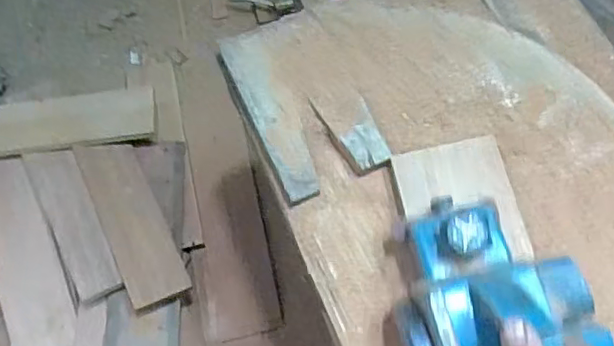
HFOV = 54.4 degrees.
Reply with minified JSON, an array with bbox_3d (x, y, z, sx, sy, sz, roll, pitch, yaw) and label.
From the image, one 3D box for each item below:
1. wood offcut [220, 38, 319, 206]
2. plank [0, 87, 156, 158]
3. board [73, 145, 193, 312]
[{"bbox_3d":[-0.038,-0.063,0.622,0.050,0.018,0.198,-23,71,-4],"label":"wood offcut"},{"bbox_3d":[-0.514,-0.094,1.162,0.428,0.032,0.112,-6,70,2],"label":"plank"},{"bbox_3d":[-0.323,0.084,1.107,0.106,0.028,0.335,-16,63,-28],"label":"board"}]

